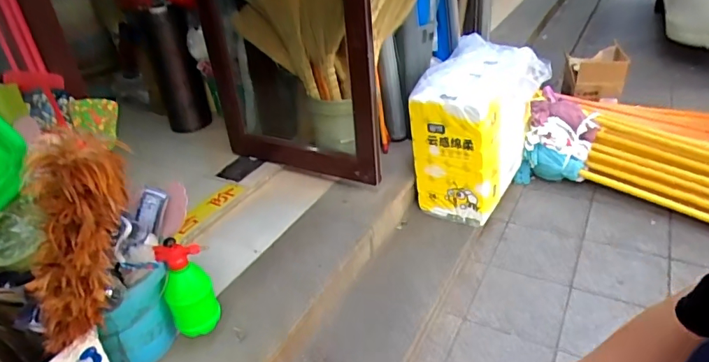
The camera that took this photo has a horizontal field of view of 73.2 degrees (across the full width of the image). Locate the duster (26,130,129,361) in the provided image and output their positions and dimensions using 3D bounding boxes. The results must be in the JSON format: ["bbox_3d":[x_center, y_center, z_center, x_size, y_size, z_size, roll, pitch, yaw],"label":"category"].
[{"bbox_3d":[-0.534,0.128,0.910,0.151,0.444,0.116,8,27,-21],"label":"duster"}]

